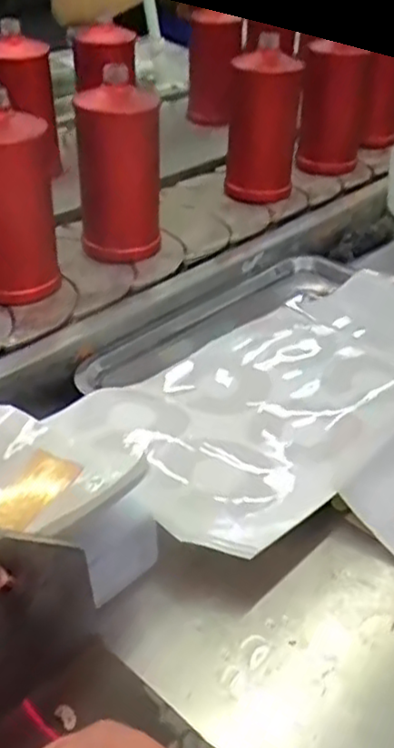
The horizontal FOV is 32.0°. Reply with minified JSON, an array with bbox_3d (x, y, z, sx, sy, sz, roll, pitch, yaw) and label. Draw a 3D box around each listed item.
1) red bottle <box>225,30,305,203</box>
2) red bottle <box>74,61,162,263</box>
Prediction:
[{"bbox_3d":[0.088,-0.336,0.907,0.086,0.201,0.103,4,37,2],"label":"red bottle"},{"bbox_3d":[-0.083,-0.217,0.737,0.077,0.186,0.069,-22,44,-29],"label":"red bottle"}]

